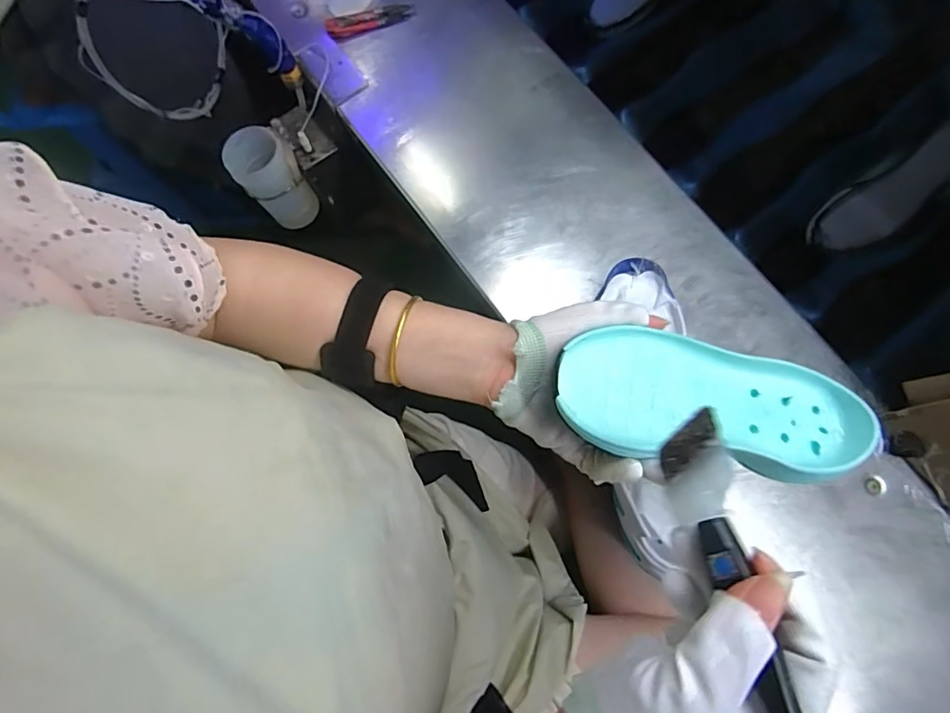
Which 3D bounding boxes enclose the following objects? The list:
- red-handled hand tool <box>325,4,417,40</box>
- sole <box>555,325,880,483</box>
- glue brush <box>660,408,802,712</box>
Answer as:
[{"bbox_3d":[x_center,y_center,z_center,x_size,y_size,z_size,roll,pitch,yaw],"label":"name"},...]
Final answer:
[{"bbox_3d":[-0.121,-0.391,0.586,0.104,0.010,0.024,-13,77,-2],"label":"red-handled hand tool"},{"bbox_3d":[0.146,0.028,0.307,0.192,0.023,0.076,10,77,-3],"label":"sole"},{"bbox_3d":[0.115,0.104,0.215,0.027,0.018,0.162,-9,60,-1],"label":"glue brush"}]

